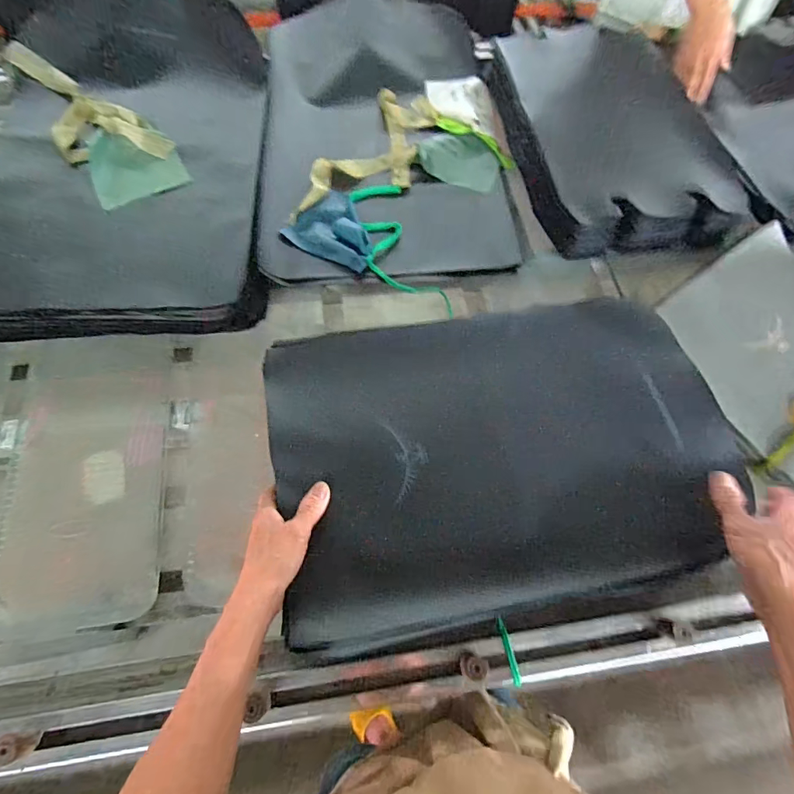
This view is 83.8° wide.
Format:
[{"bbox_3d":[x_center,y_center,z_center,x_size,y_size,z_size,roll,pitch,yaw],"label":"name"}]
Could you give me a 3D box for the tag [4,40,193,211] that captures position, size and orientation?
[{"bbox_3d":[-0.505,-0.466,0.720,0.138,0.024,0.405,-37,72,-17],"label":"tag"}]

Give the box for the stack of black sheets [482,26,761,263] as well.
[{"bbox_3d":[0.378,-0.475,0.784,0.343,0.071,0.489,-8,66,-5],"label":"stack of black sheets"}]

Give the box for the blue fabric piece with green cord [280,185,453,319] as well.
[{"bbox_3d":[-0.013,-0.263,0.706,0.283,0.022,0.179,27,68,10],"label":"blue fabric piece with green cord"}]

